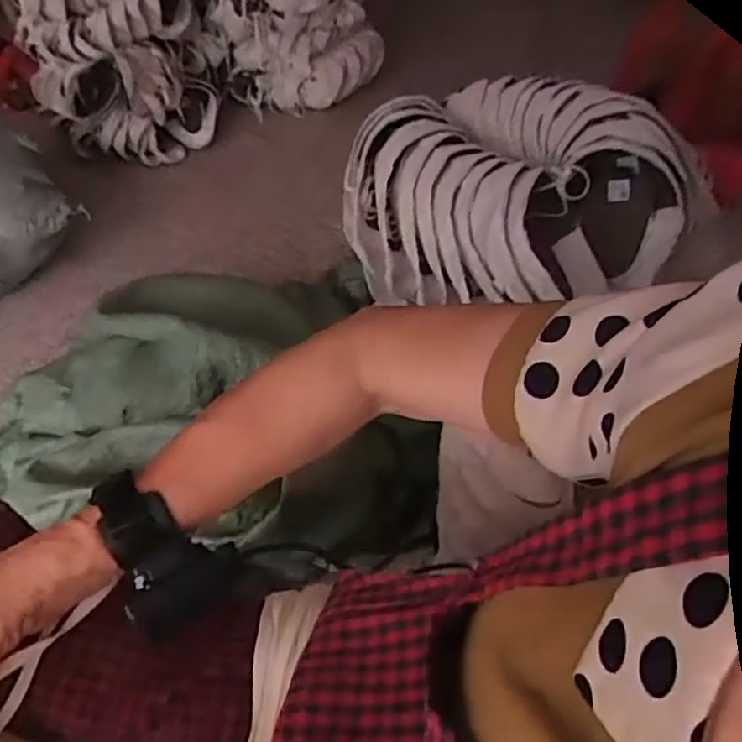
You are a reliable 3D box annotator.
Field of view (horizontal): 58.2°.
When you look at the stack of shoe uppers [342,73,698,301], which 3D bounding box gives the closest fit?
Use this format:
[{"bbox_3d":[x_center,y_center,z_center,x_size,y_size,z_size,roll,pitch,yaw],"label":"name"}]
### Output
[{"bbox_3d":[0.181,-0.236,0.923,0.431,0.203,0.308,32,57,33],"label":"stack of shoe uppers"}]

